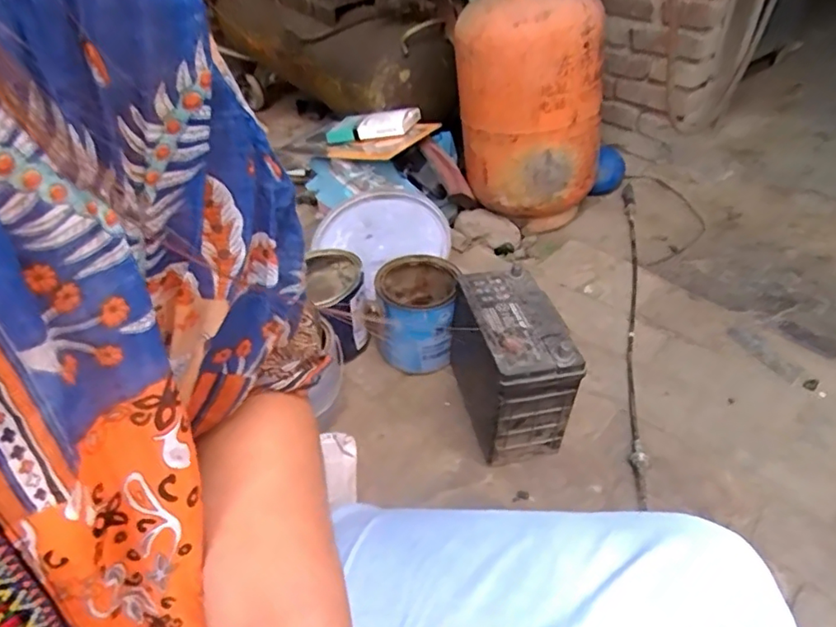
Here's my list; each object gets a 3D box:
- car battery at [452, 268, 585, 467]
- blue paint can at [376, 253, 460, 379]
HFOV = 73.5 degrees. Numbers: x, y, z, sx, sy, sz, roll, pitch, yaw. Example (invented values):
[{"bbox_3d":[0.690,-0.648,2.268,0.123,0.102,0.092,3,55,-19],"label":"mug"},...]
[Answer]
[{"bbox_3d":[0.145,0.083,0.896,0.129,0.203,0.233,-9,41,-9],"label":"car battery"},{"bbox_3d":[-0.004,0.003,1.036,0.142,0.159,0.167,2,40,2],"label":"blue paint can"}]

